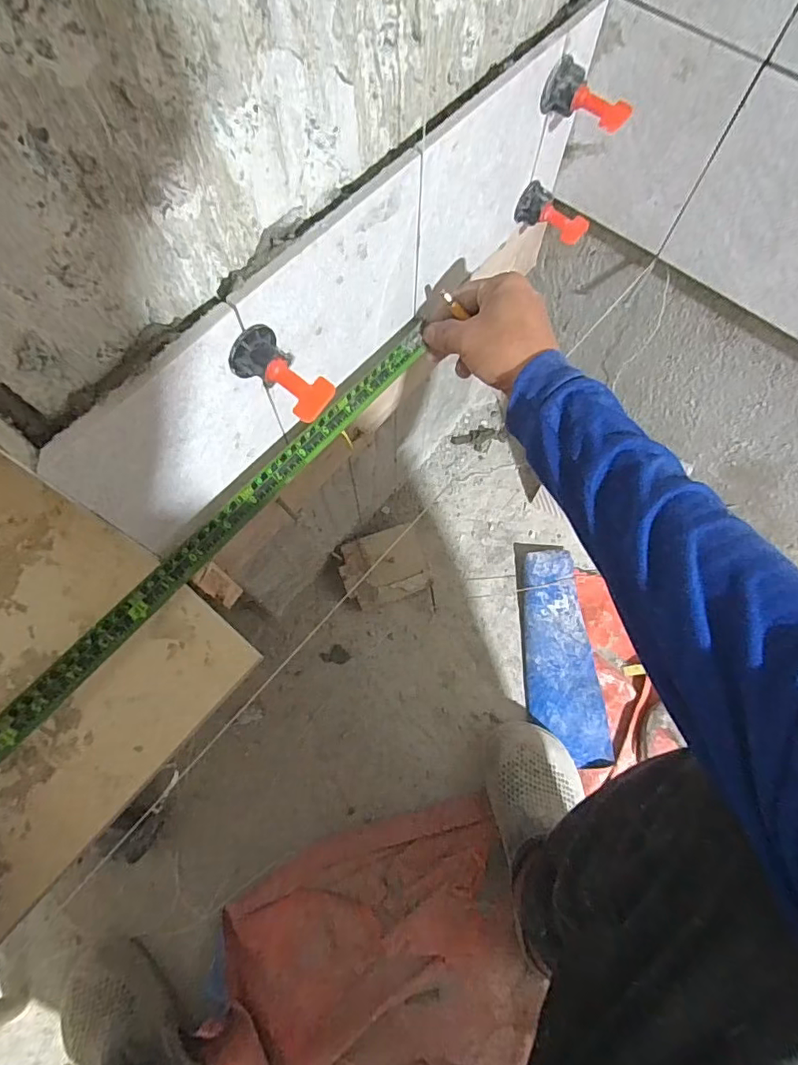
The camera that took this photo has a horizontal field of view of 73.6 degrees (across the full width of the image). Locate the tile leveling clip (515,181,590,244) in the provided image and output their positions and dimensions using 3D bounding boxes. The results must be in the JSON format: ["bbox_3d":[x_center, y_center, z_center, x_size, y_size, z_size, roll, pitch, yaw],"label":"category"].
[{"bbox_3d":[0.132,-0.271,0.457,0.061,0.026,0.026,40,75,12],"label":"tile leveling clip"}]

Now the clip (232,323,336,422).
[{"bbox_3d":[-0.065,-0.087,0.300,0.037,0.033,0.058,-38,75,-12],"label":"clip"}]

